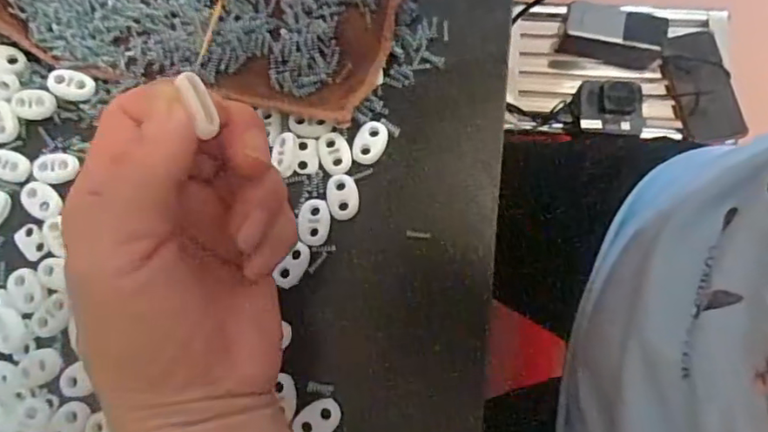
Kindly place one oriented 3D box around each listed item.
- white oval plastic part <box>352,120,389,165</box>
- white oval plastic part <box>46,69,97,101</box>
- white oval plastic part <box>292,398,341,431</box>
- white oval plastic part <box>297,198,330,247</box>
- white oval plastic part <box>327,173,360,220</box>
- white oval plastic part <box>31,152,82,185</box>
[{"bbox_3d":[-0.007,-0.037,0.270,0.016,0.004,0.023,17,76,4],"label":"white oval plastic part"},{"bbox_3d":[-0.163,-0.068,0.283,0.024,0.005,0.015,16,76,4],"label":"white oval plastic part"},{"bbox_3d":[-0.029,0.090,0.241,0.020,0.004,0.015,-32,78,-8],"label":"white oval plastic part"},{"bbox_3d":[-0.034,0.002,0.261,0.015,0.004,0.022,-1,76,0],"label":"white oval plastic part"},{"bbox_3d":[-0.020,-0.010,0.264,0.016,0.004,0.022,-9,76,-2],"label":"white oval plastic part"},{"bbox_3d":[-0.168,-0.025,0.278,0.023,0.004,0.016,-1,76,0],"label":"white oval plastic part"}]

